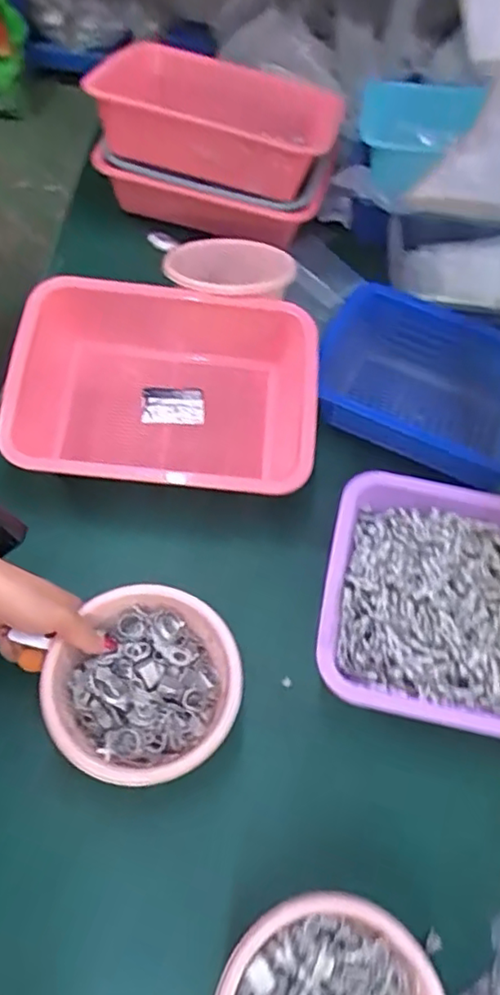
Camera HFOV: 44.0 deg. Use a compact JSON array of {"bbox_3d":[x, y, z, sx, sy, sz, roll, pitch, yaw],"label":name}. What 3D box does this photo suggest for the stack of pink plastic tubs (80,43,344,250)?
[{"bbox_3d":[-0.040,-0.466,0.816,0.300,0.131,0.217,24,60,8],"label":"stack of pink plastic tubs"}]

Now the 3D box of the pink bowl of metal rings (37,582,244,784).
[{"bbox_3d":[-0.083,0.152,0.500,0.142,0.054,0.146,-1,57,1],"label":"pink bowl of metal rings"}]

